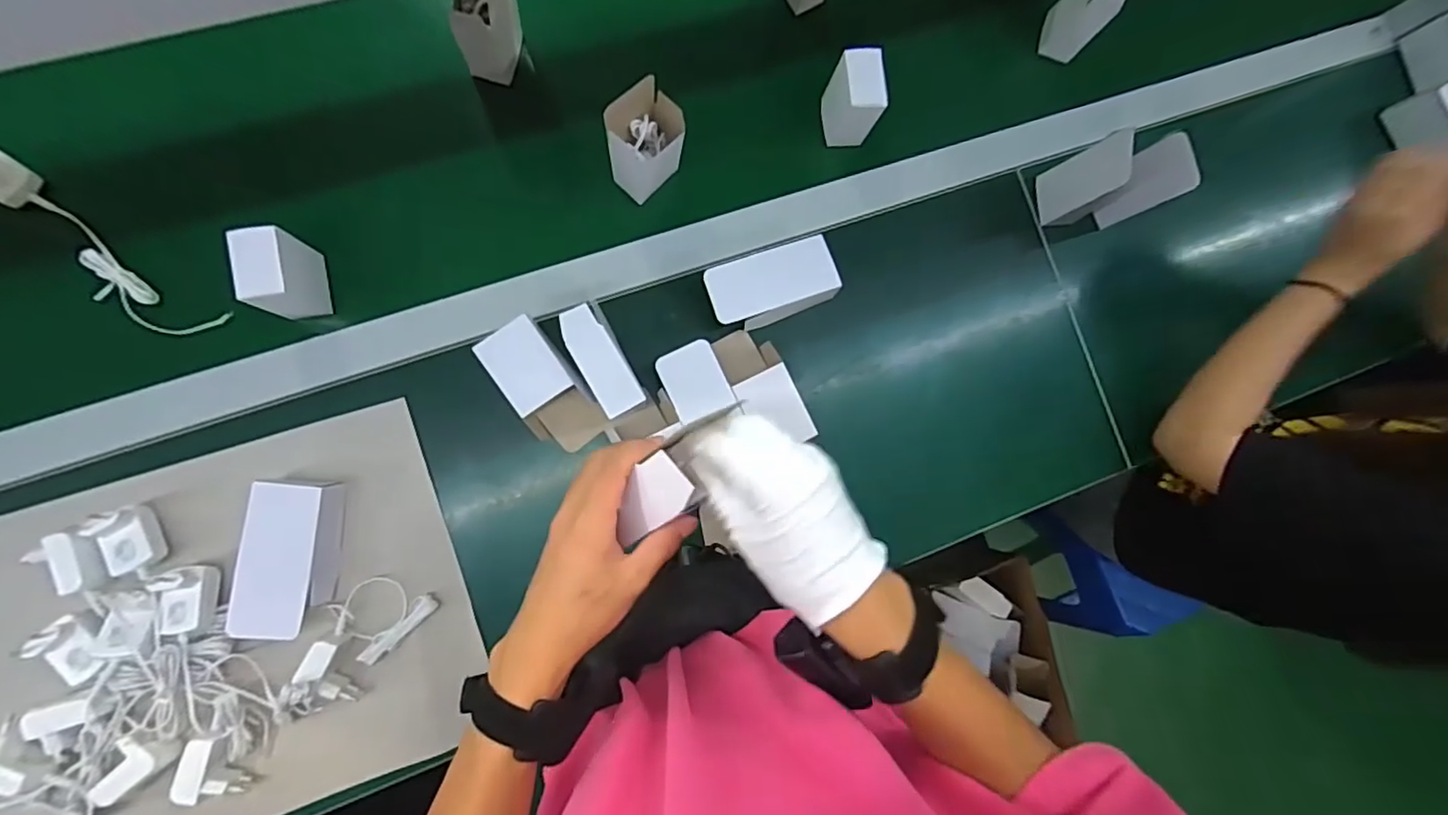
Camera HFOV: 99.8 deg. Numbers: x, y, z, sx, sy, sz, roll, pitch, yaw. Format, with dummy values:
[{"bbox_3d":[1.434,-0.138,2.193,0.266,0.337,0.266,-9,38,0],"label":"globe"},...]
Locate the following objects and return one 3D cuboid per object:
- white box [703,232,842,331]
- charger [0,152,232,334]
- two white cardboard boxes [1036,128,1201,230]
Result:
[{"bbox_3d":[0.050,-0.134,0.690,0.145,0.058,0.074,-20,88,-10],"label":"white box"},{"bbox_3d":[-0.644,-0.160,0.610,0.271,0.054,0.059,37,81,-4],"label":"charger"},{"bbox_3d":[0.445,-0.255,0.702,0.092,0.136,0.063,-1,85,-9],"label":"two white cardboard boxes"}]

